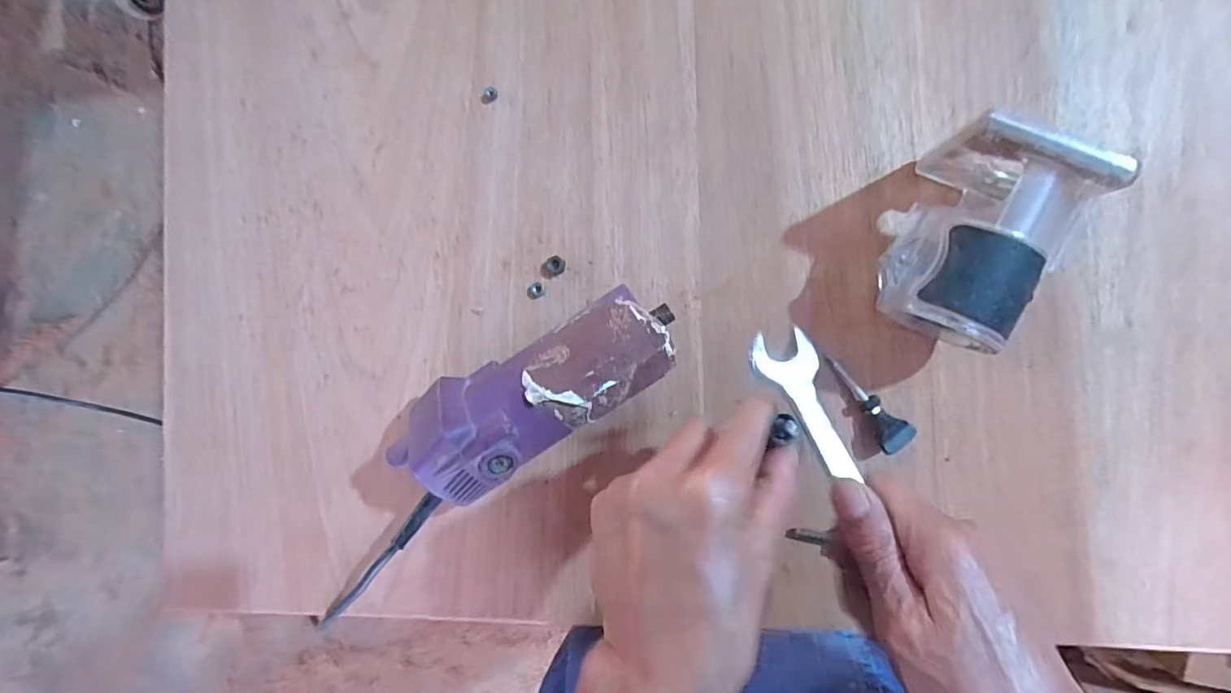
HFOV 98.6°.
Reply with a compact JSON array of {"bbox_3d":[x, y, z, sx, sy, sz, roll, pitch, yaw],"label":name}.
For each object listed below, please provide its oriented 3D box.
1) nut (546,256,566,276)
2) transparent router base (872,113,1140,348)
[{"bbox_3d":[-0.043,-0.058,0.381,0.013,0.005,0.013,0,90,7],"label":"nut"},{"bbox_3d":[0.204,-0.058,0.310,0.082,0.085,0.111,28,93,6],"label":"transparent router base"}]

